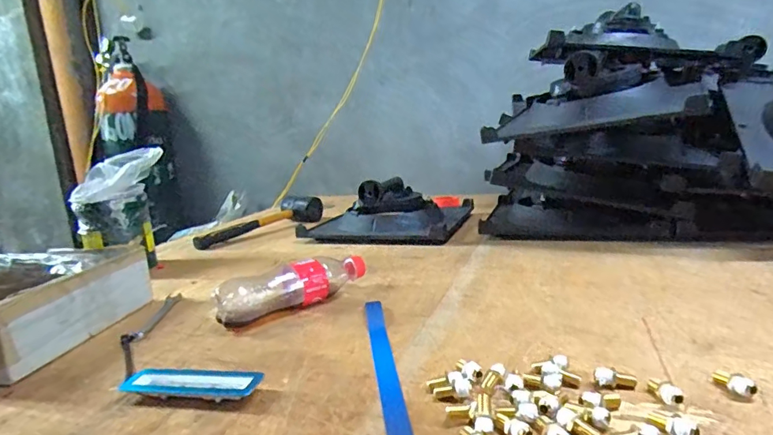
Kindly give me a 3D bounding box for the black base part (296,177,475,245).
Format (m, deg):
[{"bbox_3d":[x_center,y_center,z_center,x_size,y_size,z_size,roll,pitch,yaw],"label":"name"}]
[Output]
[{"bbox_3d":[-0.003,-0.018,0.922,0.283,0.092,0.203,1,13,24],"label":"black base part"}]

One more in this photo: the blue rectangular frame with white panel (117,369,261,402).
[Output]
[{"bbox_3d":[-0.163,0.141,0.388,0.119,0.017,0.025,-2,12,11],"label":"blue rectangular frame with white panel"}]

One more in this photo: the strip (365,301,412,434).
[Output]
[{"bbox_3d":[-0.002,0.127,0.411,0.017,0.010,0.248,-5,12,-5],"label":"strip"}]

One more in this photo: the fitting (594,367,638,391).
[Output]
[{"bbox_3d":[0.171,0.121,0.349,0.030,0.012,0.009,11,13,5],"label":"fitting"}]

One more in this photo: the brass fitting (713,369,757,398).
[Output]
[{"bbox_3d":[0.247,0.118,0.333,0.010,0.013,0.032,-6,-1,-6],"label":"brass fitting"}]

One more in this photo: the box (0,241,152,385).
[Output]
[{"bbox_3d":[-0.404,0.097,0.527,0.155,0.088,0.214,-3,12,8],"label":"box"}]

